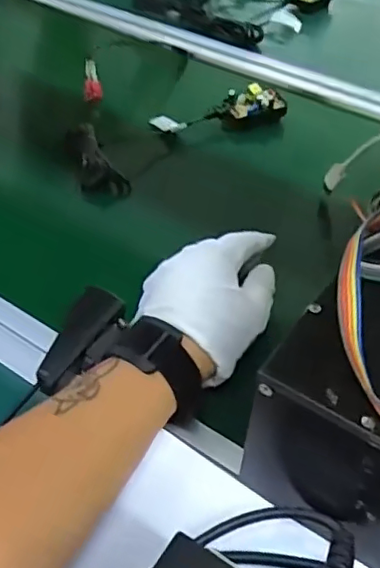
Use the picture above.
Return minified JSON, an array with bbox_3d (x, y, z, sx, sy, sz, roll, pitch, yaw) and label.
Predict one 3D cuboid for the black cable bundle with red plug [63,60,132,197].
[{"bbox_3d":[-0.095,-0.147,0.561,0.047,0.040,0.169,-10,48,-11],"label":"black cable bundle with red plug"}]

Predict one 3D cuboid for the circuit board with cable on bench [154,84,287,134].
[{"bbox_3d":[0.029,-0.172,0.581,0.131,0.023,0.027,-10,48,-11],"label":"circuit board with cable on bench"}]

